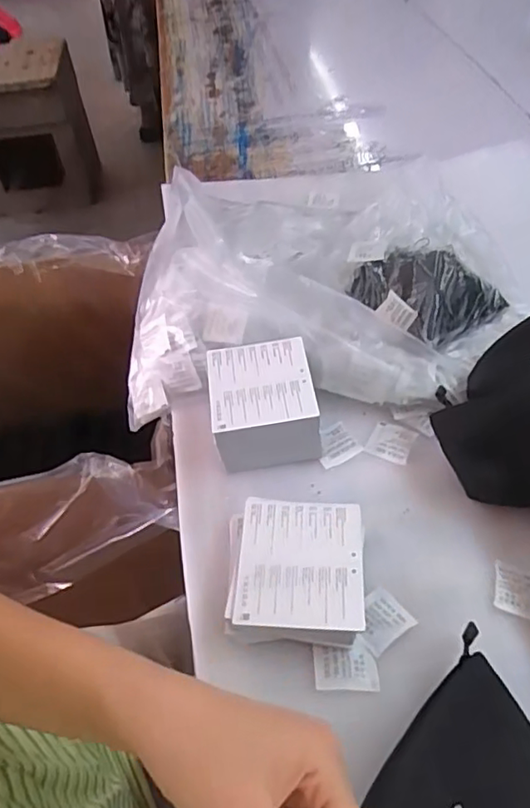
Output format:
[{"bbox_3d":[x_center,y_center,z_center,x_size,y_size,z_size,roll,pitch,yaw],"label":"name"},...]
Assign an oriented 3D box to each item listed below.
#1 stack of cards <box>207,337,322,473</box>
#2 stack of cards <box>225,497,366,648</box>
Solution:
[{"bbox_3d":[-0.002,0.001,0.534,0.091,0.066,0.108,-7,48,-2],"label":"stack of cards"},{"bbox_3d":[0.022,0.126,0.441,0.101,0.038,0.102,2,49,6],"label":"stack of cards"}]

